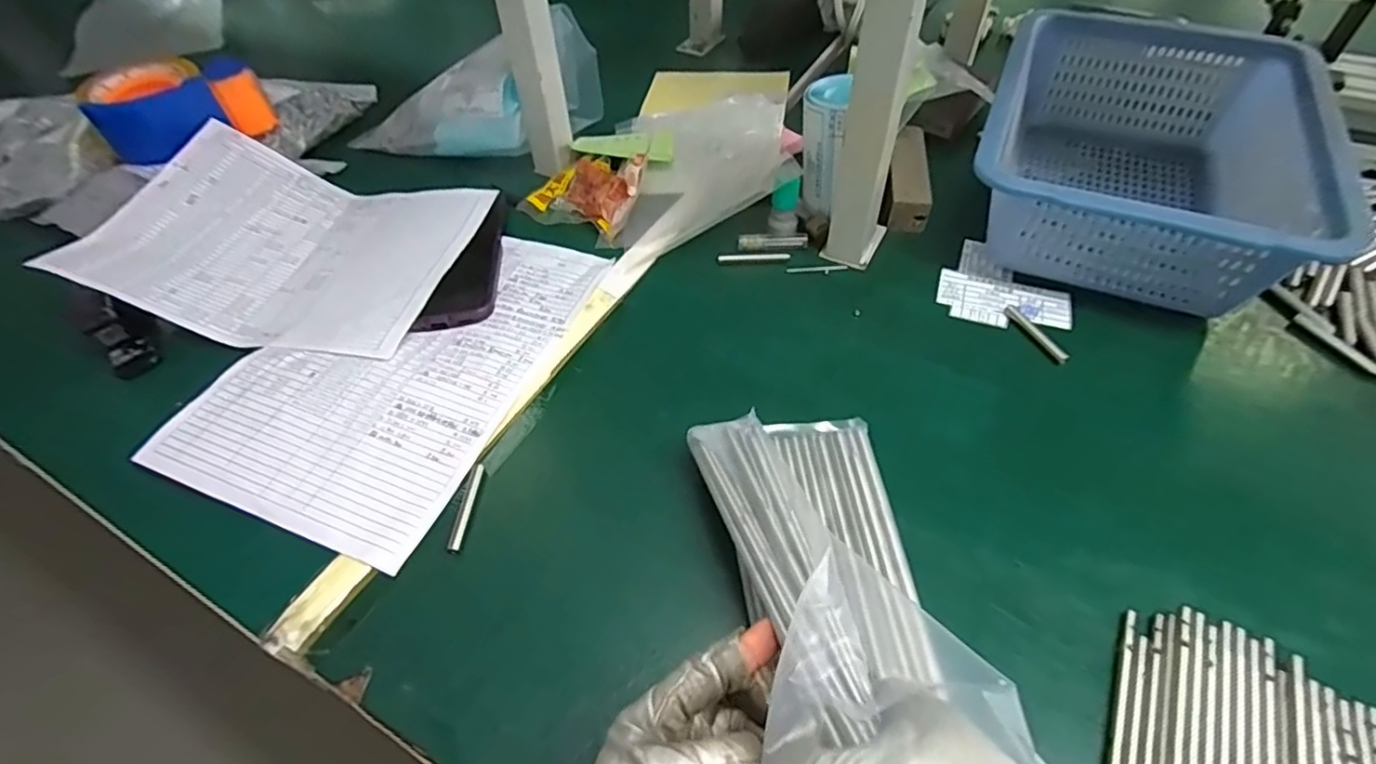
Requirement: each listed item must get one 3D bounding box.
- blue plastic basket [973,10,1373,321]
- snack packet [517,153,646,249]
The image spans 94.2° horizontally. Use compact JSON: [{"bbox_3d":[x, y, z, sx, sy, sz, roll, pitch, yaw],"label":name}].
[{"bbox_3d":[0.357,-0.180,0.513,0.223,0.100,0.301,21,54,18],"label":"blue plastic basket"},{"bbox_3d":[-0.094,-0.173,0.575,0.112,0.031,0.092,14,52,13],"label":"snack packet"}]

